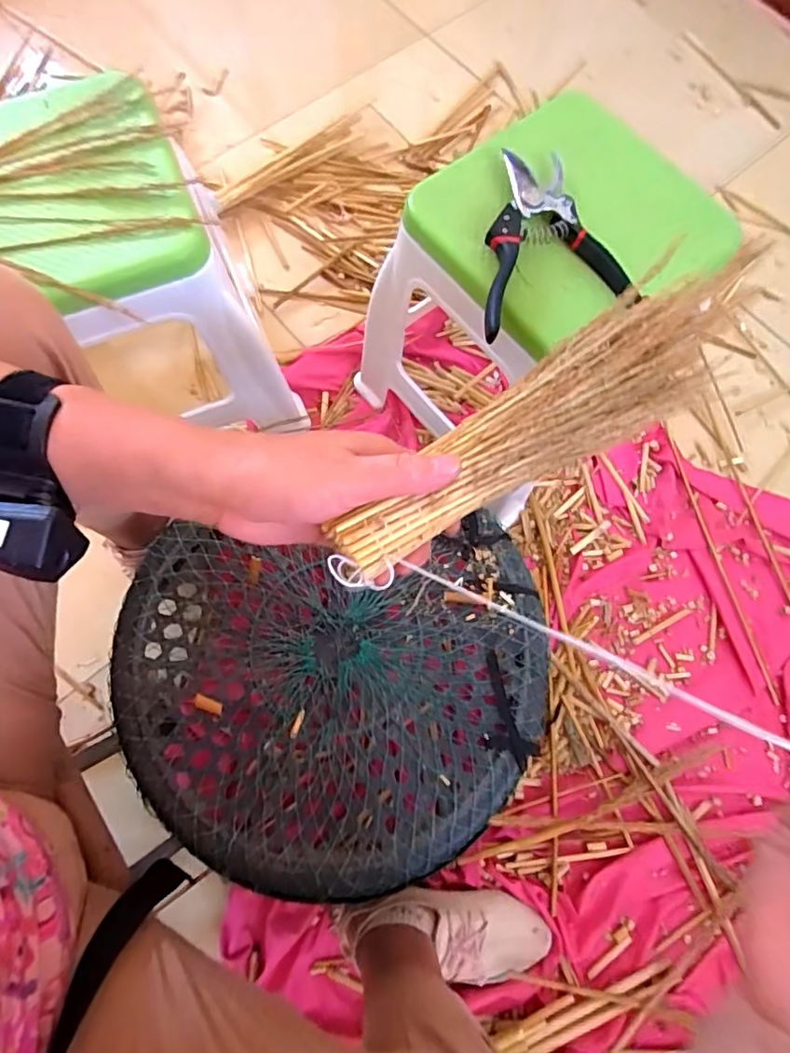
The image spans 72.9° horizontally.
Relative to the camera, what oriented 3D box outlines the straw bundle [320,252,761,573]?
[{"bbox_3d":[0.090,-0.056,0.293,0.276,0.036,0.060,-34,79,-13],"label":"straw bundle"}]

